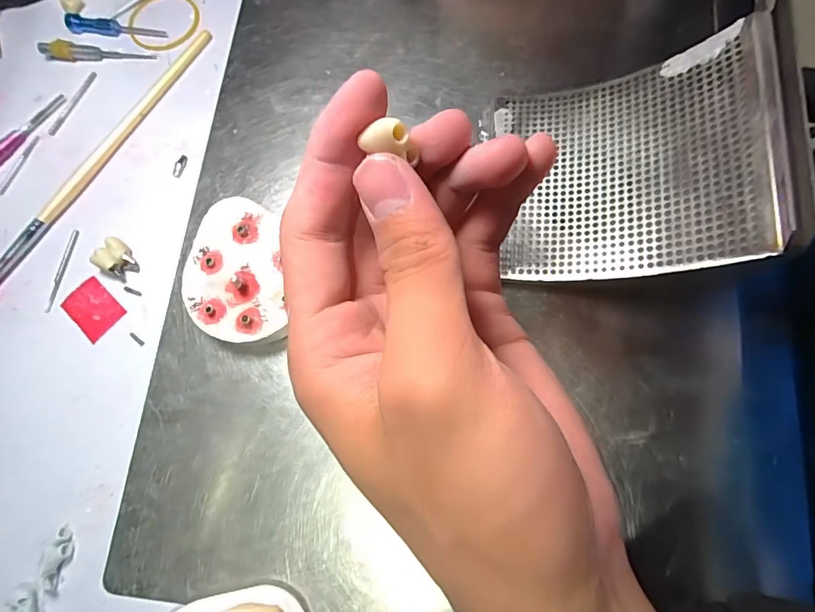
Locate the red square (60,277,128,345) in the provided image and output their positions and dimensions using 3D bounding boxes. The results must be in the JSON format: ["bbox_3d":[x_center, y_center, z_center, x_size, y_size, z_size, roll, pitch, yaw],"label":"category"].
[{"bbox_3d":[-0.152,0.001,0.213,0.028,0.004,0.021,42,81,11],"label":"red square"}]

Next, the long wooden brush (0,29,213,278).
[{"bbox_3d":[-0.163,-0.077,0.230,0.010,0.008,0.186,31,79,9],"label":"long wooden brush"}]

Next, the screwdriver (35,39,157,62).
[{"bbox_3d":[-0.175,-0.142,0.248,0.062,0.007,0.009,5,77,3],"label":"screwdriver"}]

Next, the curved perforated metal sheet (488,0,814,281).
[{"bbox_3d":[0.094,-0.061,0.188,0.109,0.014,0.098,-11,71,36],"label":"curved perforated metal sheet"}]

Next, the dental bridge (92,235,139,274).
[{"bbox_3d":[-0.141,-0.024,0.215,0.017,0.011,0.017,0,76,2],"label":"dental bridge"}]

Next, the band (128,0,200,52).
[{"bbox_3d":[-0.141,-0.165,0.256,0.041,0.004,0.042,0,76,2],"label":"band"}]

